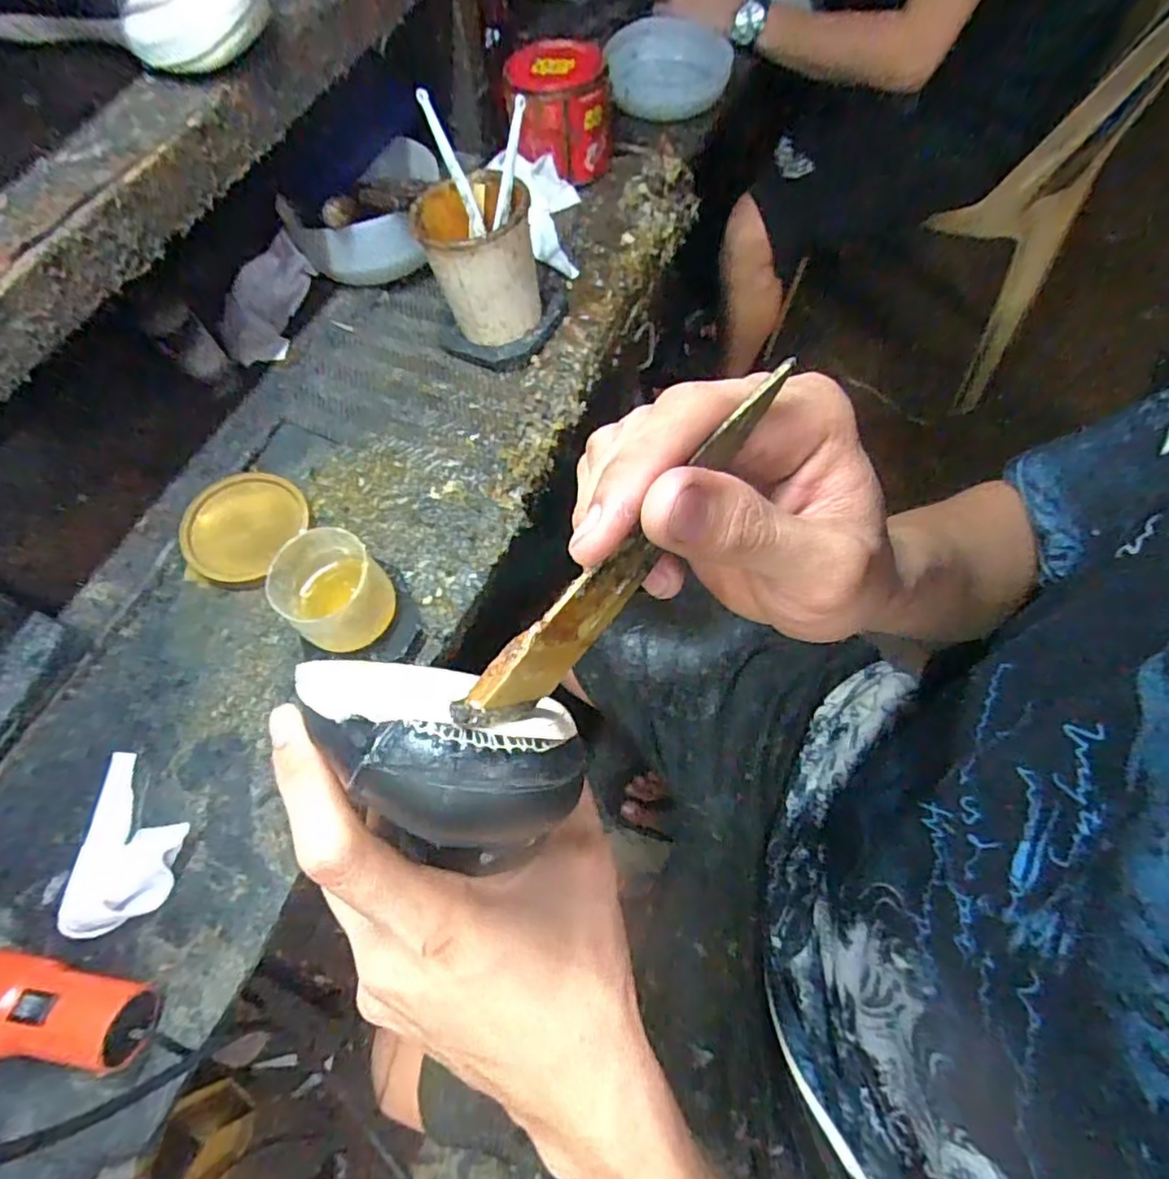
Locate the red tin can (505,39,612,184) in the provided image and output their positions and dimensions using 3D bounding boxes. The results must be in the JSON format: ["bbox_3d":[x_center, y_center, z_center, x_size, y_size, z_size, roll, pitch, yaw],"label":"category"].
[{"bbox_3d":[-0.026,-0.482,0.654,0.102,0.099,0.101,-11,65,-5],"label":"red tin can"}]

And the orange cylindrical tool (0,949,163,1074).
[{"bbox_3d":[-0.307,0.232,0.353,0.131,0.045,0.043,6,65,4],"label":"orange cylindrical tool"}]

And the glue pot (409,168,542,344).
[{"bbox_3d":[-0.087,-0.273,0.527,0.088,0.108,0.089,0,65,0],"label":"glue pot"}]

